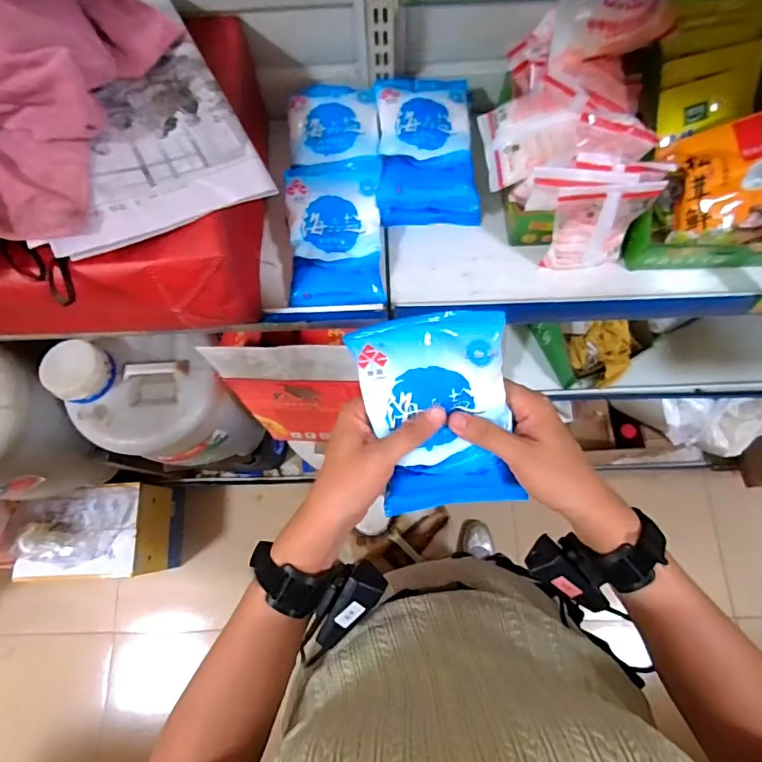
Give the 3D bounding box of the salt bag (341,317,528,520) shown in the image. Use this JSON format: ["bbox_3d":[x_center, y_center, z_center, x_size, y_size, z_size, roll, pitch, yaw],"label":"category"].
[{"bbox_3d":[0.044,0.031,0.365,0.107,0.021,0.162,-8,110,12],"label":"salt bag"}]

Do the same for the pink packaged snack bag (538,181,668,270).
[{"bbox_3d":[0.227,-0.158,0.510,0.089,0.124,0.029,-1,74,2],"label":"pink packaged snack bag"}]

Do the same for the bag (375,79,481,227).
[{"bbox_3d":[0.053,-0.279,0.578,0.126,0.058,0.176,-1,80,-3],"label":"bag"}]

